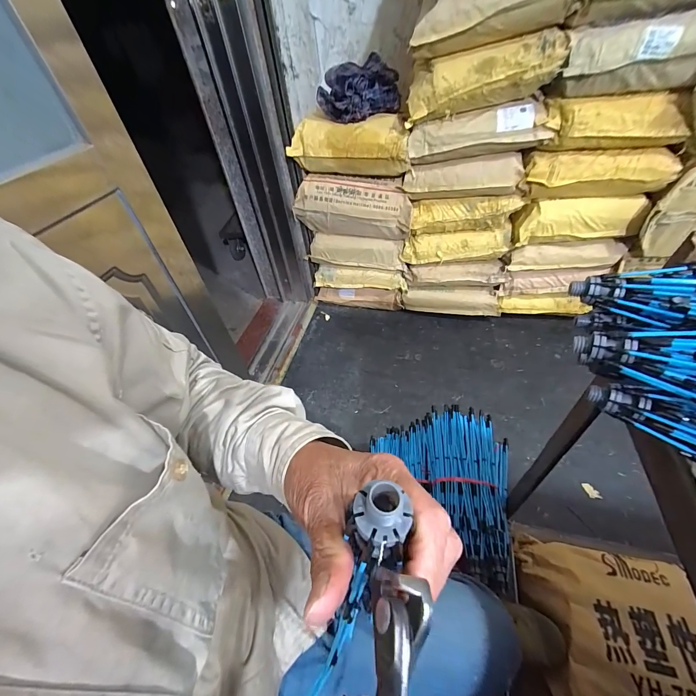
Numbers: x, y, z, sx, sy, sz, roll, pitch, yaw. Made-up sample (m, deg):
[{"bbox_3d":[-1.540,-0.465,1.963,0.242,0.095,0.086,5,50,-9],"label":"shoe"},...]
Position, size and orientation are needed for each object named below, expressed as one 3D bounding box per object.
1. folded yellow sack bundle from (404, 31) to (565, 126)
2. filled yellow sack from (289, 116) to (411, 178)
[{"bbox_3d":[0.414,-0.883,1.038,0.424,0.170,0.297,1,47,9],"label":"folded yellow sack bundle"},{"bbox_3d":[0.003,-0.724,1.158,0.428,0.163,0.116,1,47,9],"label":"filled yellow sack"}]

